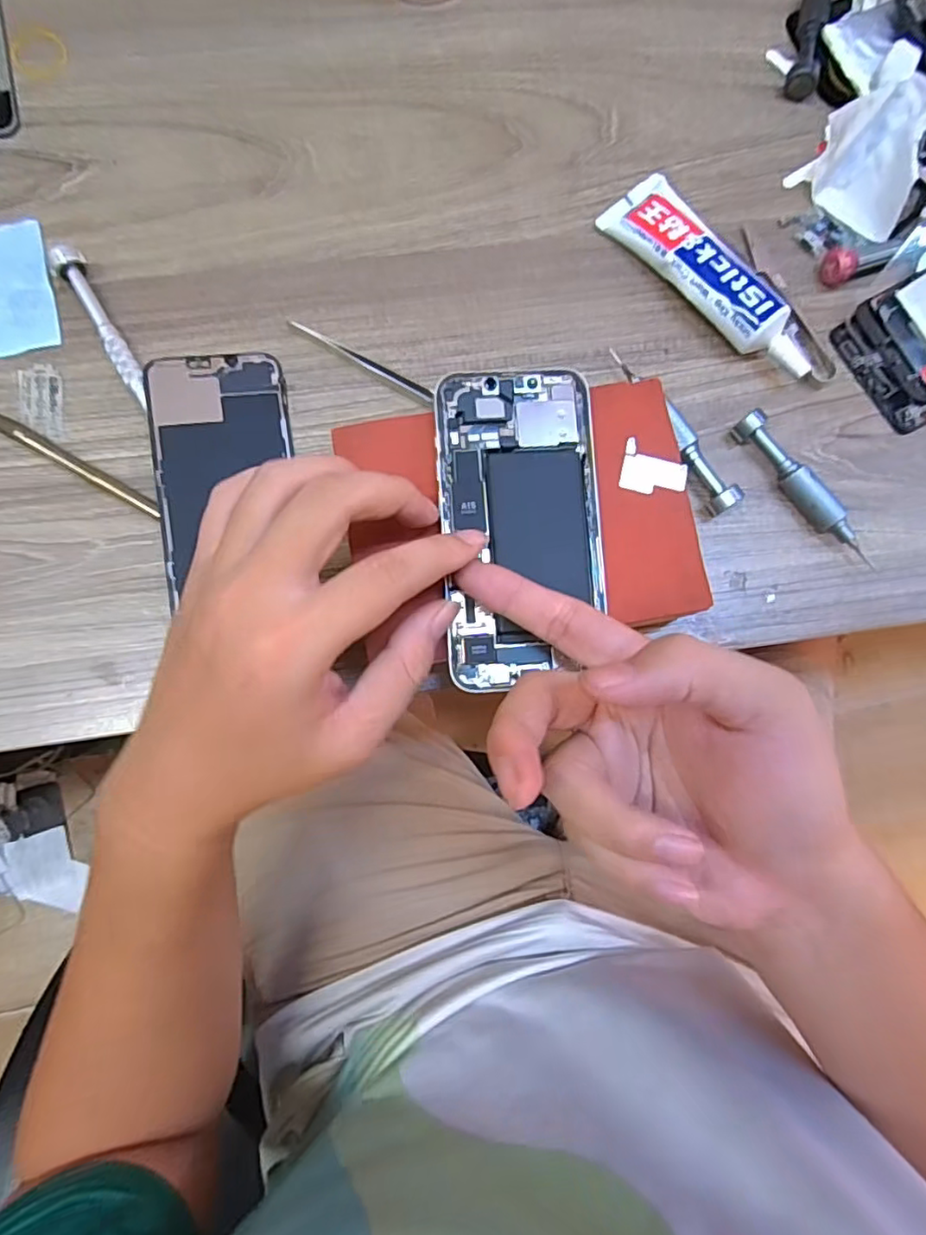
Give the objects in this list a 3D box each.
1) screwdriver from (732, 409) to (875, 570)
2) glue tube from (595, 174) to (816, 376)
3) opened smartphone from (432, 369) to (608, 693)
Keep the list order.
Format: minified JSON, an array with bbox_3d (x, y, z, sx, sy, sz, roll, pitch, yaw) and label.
[{"bbox_3d":[0.181,-0.067,0.320,0.013,0.019,0.099,-40,86,-6],"label":"screwdriver"},{"bbox_3d":[0.135,-0.185,0.331,0.039,0.027,0.138,-41,86,-6],"label":"glue tube"},{"bbox_3d":[0.026,-0.042,0.275,0.071,0.004,0.142,-4,83,-3],"label":"opened smartphone"}]

